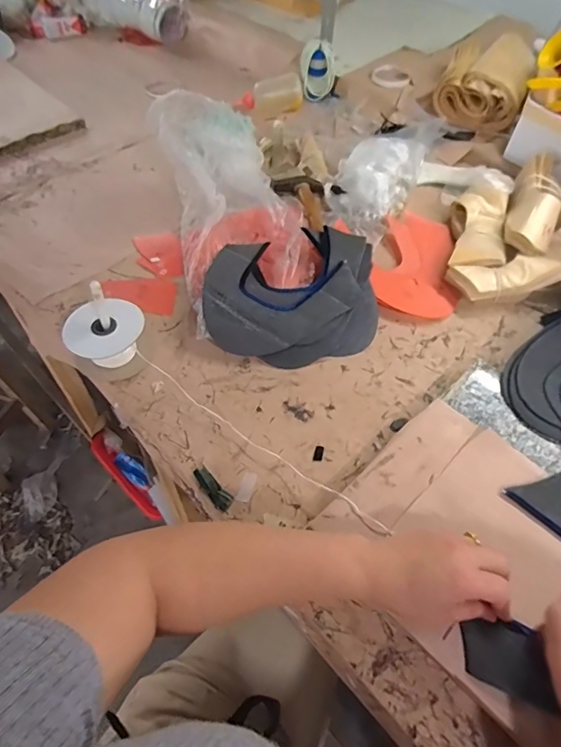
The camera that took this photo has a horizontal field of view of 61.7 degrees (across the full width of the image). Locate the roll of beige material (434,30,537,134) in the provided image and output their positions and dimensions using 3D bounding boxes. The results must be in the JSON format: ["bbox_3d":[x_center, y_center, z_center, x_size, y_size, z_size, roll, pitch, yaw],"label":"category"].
[{"bbox_3d":[0.385,-0.555,0.880,0.147,0.080,0.224,21,57,14],"label":"roll of beige material"}]

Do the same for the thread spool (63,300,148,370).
[{"bbox_3d":[-0.211,-0.049,0.576,0.092,0.067,0.079,-17,56,-13],"label":"thread spool"}]

